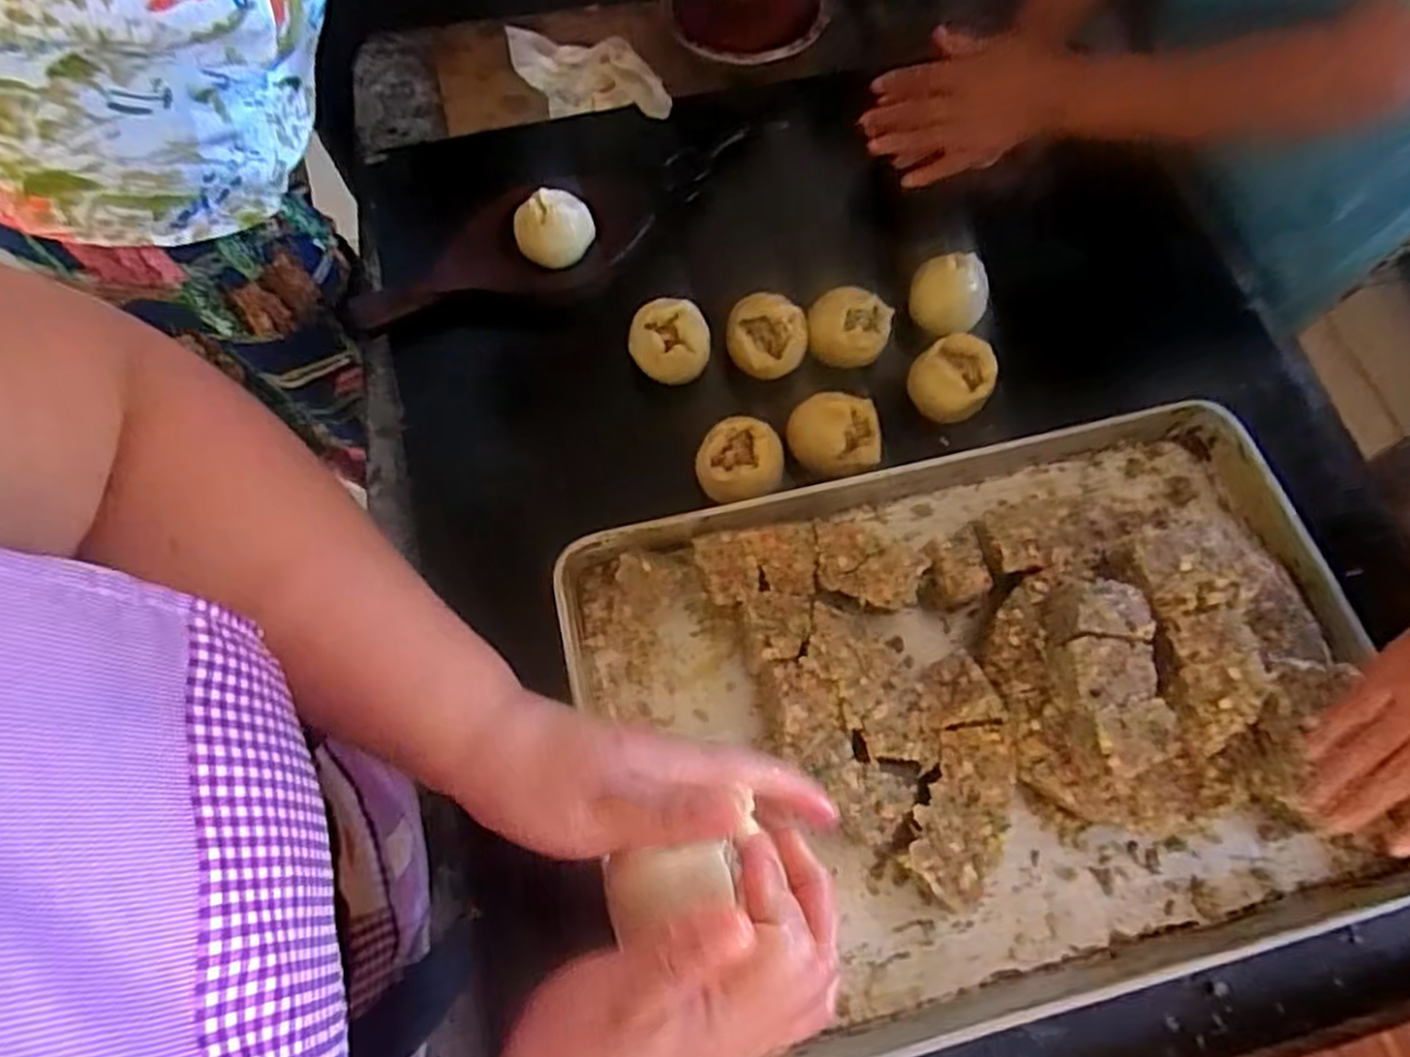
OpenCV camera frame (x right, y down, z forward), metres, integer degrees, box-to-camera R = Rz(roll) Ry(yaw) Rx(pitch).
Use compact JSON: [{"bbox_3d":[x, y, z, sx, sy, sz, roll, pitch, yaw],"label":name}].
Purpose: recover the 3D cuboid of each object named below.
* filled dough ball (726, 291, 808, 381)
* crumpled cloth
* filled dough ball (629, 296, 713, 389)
[{"bbox_3d":[0.056,-0.176,0.700,0.072,0.039,0.068,14,71,3],"label":"filled dough ball"},{"bbox_3d":[-0.135,-0.508,0.848,0.206,0.055,0.092,14,71,2],"label":"crumpled cloth"},{"bbox_3d":[-0.032,-0.173,0.699,0.073,0.043,0.065,28,72,7],"label":"filled dough ball"}]

